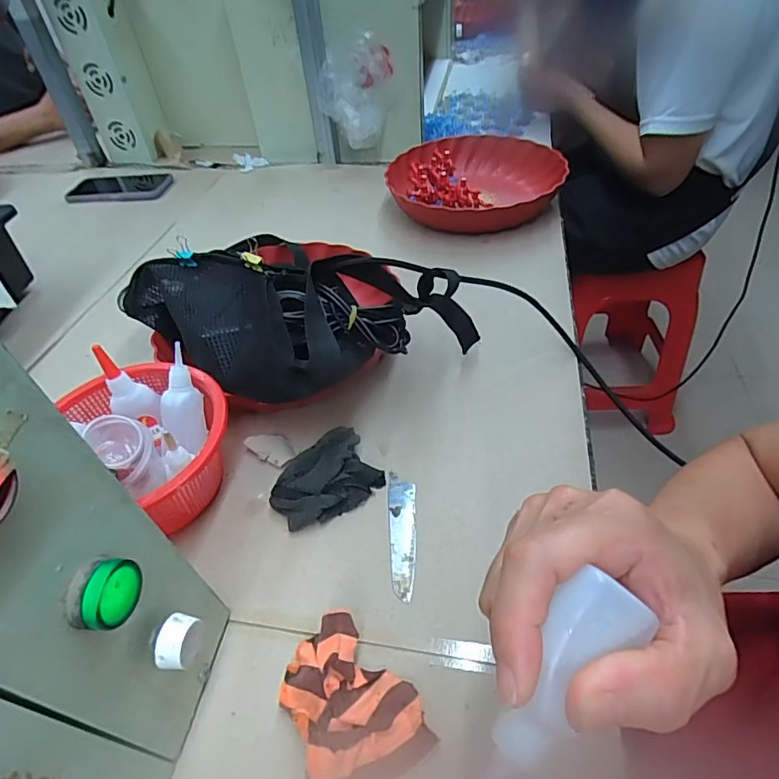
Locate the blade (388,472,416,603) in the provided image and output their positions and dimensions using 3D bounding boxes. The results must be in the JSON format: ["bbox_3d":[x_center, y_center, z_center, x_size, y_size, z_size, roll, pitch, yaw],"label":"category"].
[{"bbox_3d":[0.010,0.106,0.377,0.021,0.004,0.100,-3,45,3],"label":"blade"}]

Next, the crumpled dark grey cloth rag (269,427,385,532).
[{"bbox_3d":[-0.050,0.073,0.401,0.083,0.029,0.055,-37,53,-27],"label":"crumpled dark grey cloth rag"}]

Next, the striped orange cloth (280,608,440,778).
[{"bbox_3d":[-0.023,0.178,0.291,0.069,0.030,0.086,-22,48,-16],"label":"striped orange cloth"}]

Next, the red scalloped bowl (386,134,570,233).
[{"bbox_3d":[0.126,-0.296,0.742,0.238,0.062,0.234,16,49,20],"label":"red scalloped bowl"}]

